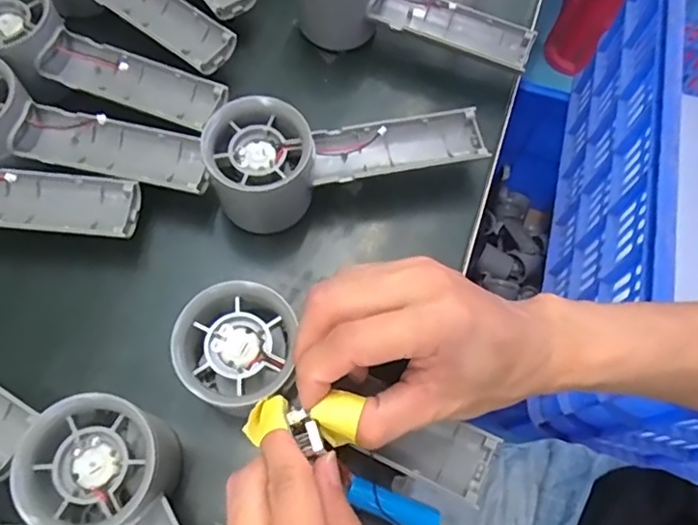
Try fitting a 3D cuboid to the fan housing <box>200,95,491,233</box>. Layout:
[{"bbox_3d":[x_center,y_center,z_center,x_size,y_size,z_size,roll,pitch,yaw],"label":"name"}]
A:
[{"bbox_3d":[-0.001,-0.066,0.325,0.156,0.058,0.053,-17,70,-9],"label":"fan housing"}]

